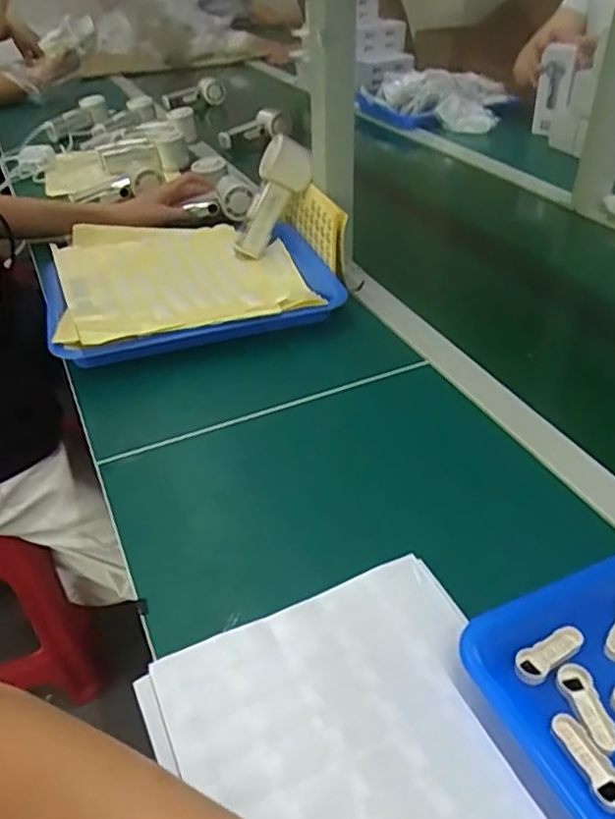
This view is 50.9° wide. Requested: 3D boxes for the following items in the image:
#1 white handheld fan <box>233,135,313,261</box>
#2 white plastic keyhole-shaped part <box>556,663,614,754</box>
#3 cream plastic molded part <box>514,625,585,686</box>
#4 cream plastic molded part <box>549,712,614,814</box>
[{"bbox_3d":[-0.050,-0.270,0.833,0.056,0.155,0.050,12,23,-44],"label":"white handheld fan"},{"bbox_3d":[0.163,0.172,0.374,0.019,0.005,0.050,-11,40,-8],"label":"white plastic keyhole-shaped part"},{"bbox_3d":[0.151,0.152,0.401,0.053,0.004,0.020,-21,43,-20],"label":"cream plastic molded part"},{"bbox_3d":[0.153,0.190,0.350,0.019,0.005,0.051,-18,41,-16],"label":"cream plastic molded part"}]

